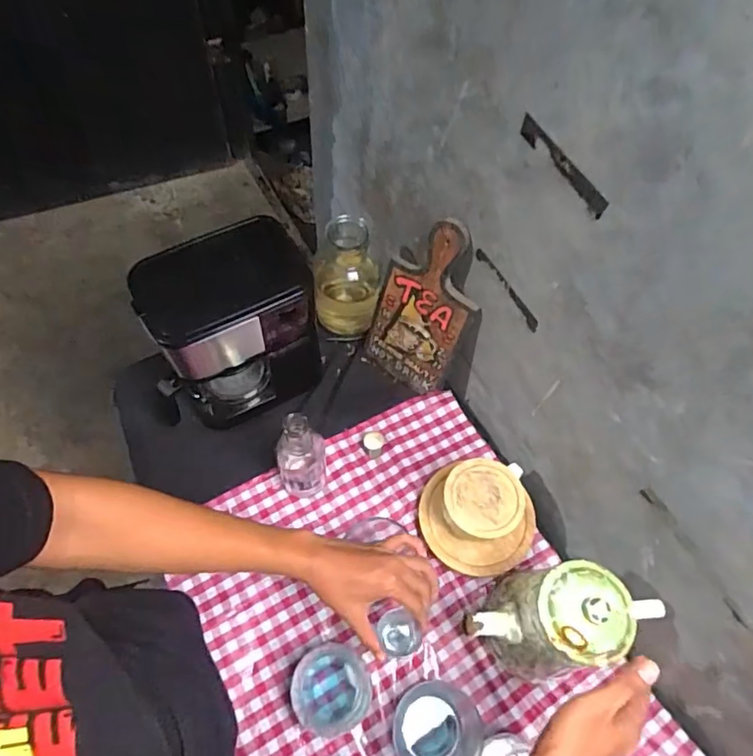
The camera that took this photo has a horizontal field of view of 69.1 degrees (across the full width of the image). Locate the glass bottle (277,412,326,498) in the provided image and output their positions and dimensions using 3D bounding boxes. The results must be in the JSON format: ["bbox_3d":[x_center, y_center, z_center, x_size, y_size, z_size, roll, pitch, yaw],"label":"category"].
[{"bbox_3d":[-0.098,0.091,0.711,0.065,0.196,0.063,-4,59,-5],"label":"glass bottle"}]

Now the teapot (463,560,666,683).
[{"bbox_3d":[0.194,0.278,0.610,0.206,0.209,0.092,-9,59,-8],"label":"teapot"}]

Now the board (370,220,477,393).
[{"bbox_3d":[0.067,-0.095,0.769,0.133,0.276,0.010,35,48,15],"label":"board"}]

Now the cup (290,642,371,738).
[{"bbox_3d":[-0.054,0.368,0.648,0.089,0.050,0.091,-4,59,-5],"label":"cup"}]

